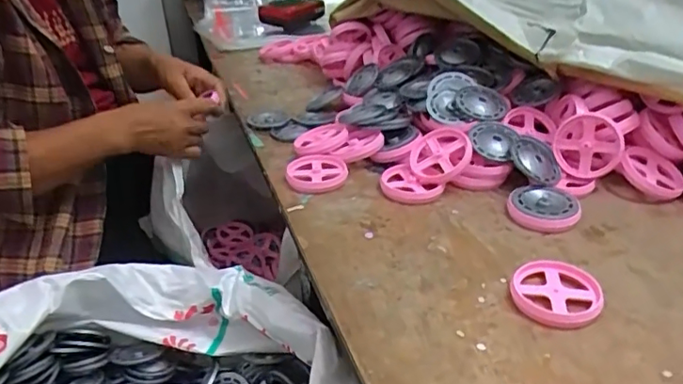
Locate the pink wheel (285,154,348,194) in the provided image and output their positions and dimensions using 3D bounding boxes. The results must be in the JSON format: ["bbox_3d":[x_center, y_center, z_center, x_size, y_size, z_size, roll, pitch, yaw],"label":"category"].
[{"bbox_3d":[-0.027,-0.022,0.591,0.063,0.013,0.062,-6,30,-6],"label":"pink wheel"}]

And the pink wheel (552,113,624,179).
[{"bbox_3d":[0.249,-0.045,0.562,0.063,0.063,0.021,-24,-14,25],"label":"pink wheel"}]

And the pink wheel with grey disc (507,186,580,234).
[{"bbox_3d":[0.189,0.015,0.523,0.061,0.017,0.056,-2,30,1],"label":"pink wheel with grey disc"}]

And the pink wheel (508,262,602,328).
[{"bbox_3d":[0.163,0.076,0.424,0.063,0.011,0.067,-2,30,1],"label":"pink wheel"}]

